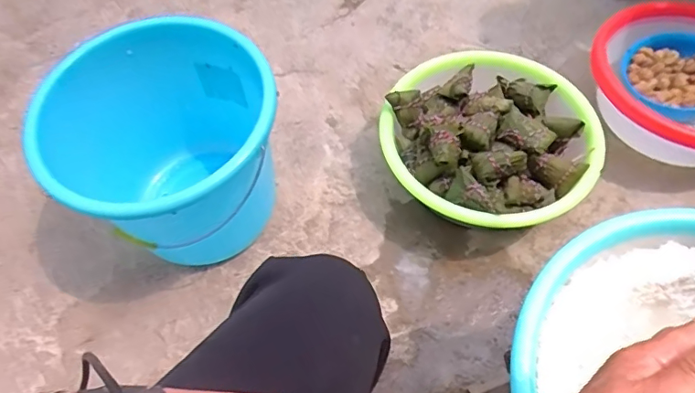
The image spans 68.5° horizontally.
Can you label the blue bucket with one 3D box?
[{"bbox_3d":[-0.249,-0.058,0.821,0.285,0.336,0.334,-10,61,-5],"label":"blue bucket"}]

